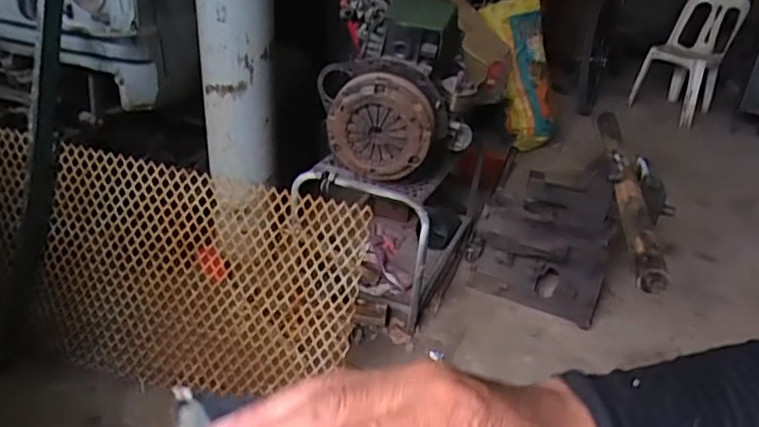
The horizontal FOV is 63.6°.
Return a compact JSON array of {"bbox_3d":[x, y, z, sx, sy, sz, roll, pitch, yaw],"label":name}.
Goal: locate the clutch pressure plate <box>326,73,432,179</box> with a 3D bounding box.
[{"bbox_3d":[-0.003,-0.234,1.690,0.291,0.278,0.075,11,29,10],"label":"clutch pressure plate"}]

